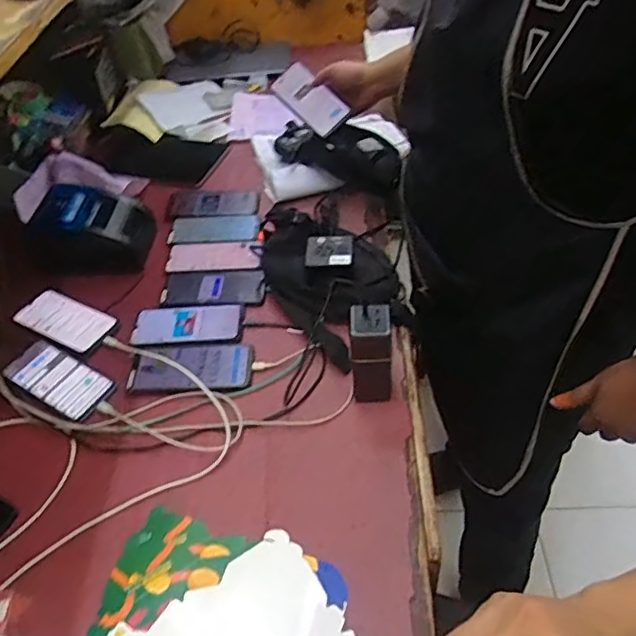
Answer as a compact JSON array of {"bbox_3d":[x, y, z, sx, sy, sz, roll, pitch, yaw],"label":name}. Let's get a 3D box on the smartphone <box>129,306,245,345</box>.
[{"bbox_3d":[-0.196,0.009,0.853,0.165,0.004,0.072,-1,46,5],"label":"smartphone"}]

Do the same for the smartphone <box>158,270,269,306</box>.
[{"bbox_3d":[-0.162,-0.047,0.904,0.164,0.011,0.070,2,50,12],"label":"smartphone"}]

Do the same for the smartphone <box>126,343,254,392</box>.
[{"bbox_3d":[-0.176,0.066,0.790,0.165,0.009,0.074,-5,45,1],"label":"smartphone"}]

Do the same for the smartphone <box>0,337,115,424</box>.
[{"bbox_3d":[-0.364,0.085,0.797,0.171,0.010,0.073,24,52,25],"label":"smartphone"}]

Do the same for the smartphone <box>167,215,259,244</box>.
[{"bbox_3d":[-0.186,-0.160,1.029,0.159,0.011,0.070,-5,45,1],"label":"smartphone"}]

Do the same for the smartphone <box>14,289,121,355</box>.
[{"bbox_3d":[-0.387,0.001,0.877,0.171,0.005,0.081,21,51,24],"label":"smartphone"}]

